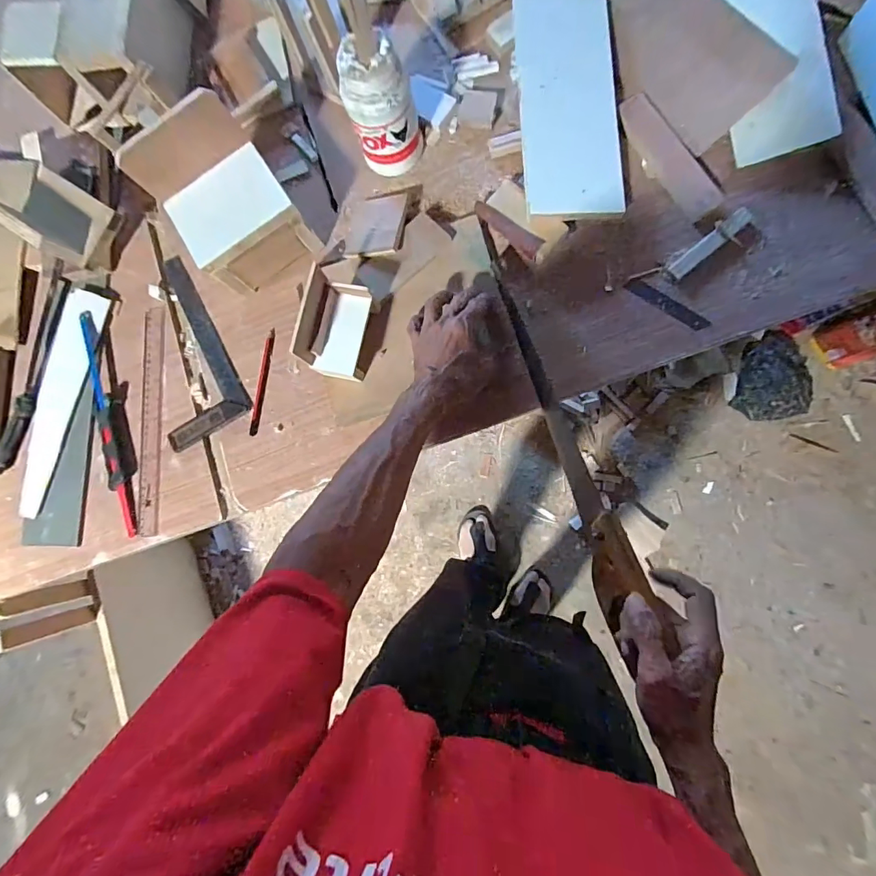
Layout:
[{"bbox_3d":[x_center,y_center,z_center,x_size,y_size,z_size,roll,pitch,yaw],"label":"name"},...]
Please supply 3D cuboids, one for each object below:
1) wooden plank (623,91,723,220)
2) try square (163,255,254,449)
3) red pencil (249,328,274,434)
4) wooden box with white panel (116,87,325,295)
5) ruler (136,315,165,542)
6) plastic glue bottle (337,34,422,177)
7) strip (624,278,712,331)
[{"bbox_3d":[0.277,-0.336,0.538,0.039,0.015,0.169,-29,82,4],"label":"wooden plank"},{"bbox_3d":[-0.346,-0.117,0.602,0.117,0.009,0.245,-29,82,4],"label":"try square"},{"bbox_3d":[-0.226,-0.072,0.580,0.012,0.005,0.137,8,86,8],"label":"red pencil"},{"bbox_3d":[-0.243,-0.271,0.524,0.124,0.152,0.124,-33,82,3],"label":"wooden box with white panel"},{"bbox_3d":[-0.379,-0.025,0.597,0.030,0.004,0.298,-3,83,4],"label":"ruler"},{"bbox_3d":[-0.067,-0.386,0.530,0.078,0.126,0.070,-16,83,6],"label":"plastic glue bottle"},{"bbox_3d":[0.267,-0.156,0.525,0.102,0.004,0.017,39,91,9],"label":"strip"}]

